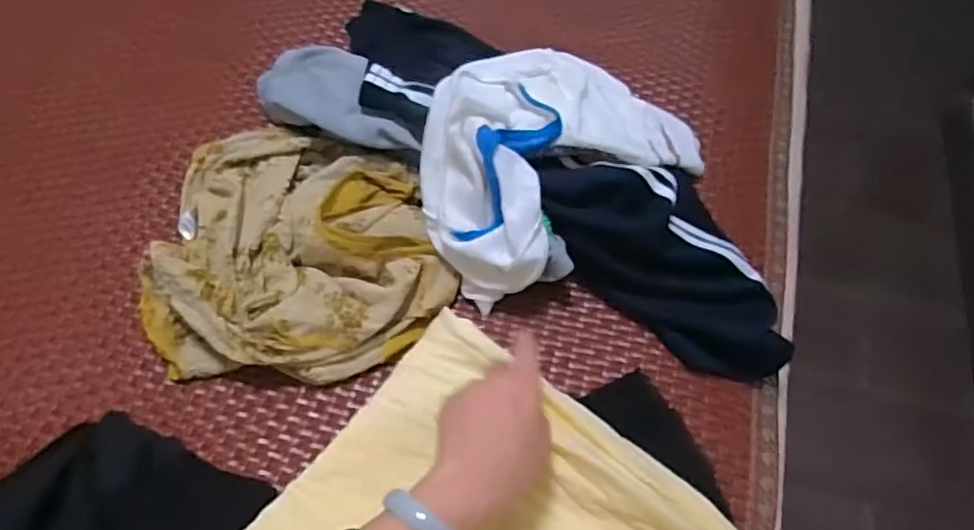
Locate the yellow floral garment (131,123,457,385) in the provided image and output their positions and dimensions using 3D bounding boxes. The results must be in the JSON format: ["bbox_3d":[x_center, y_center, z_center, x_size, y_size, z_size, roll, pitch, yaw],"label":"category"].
[{"bbox_3d":[-0.200,-0.026,0.598,0.276,0.066,0.291,-20,62,-14],"label":"yellow floral garment"}]

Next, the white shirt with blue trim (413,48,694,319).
[{"bbox_3d":[0.066,-0.122,0.631,0.309,0.133,0.194,-36,67,-21],"label":"white shirt with blue trim"}]

